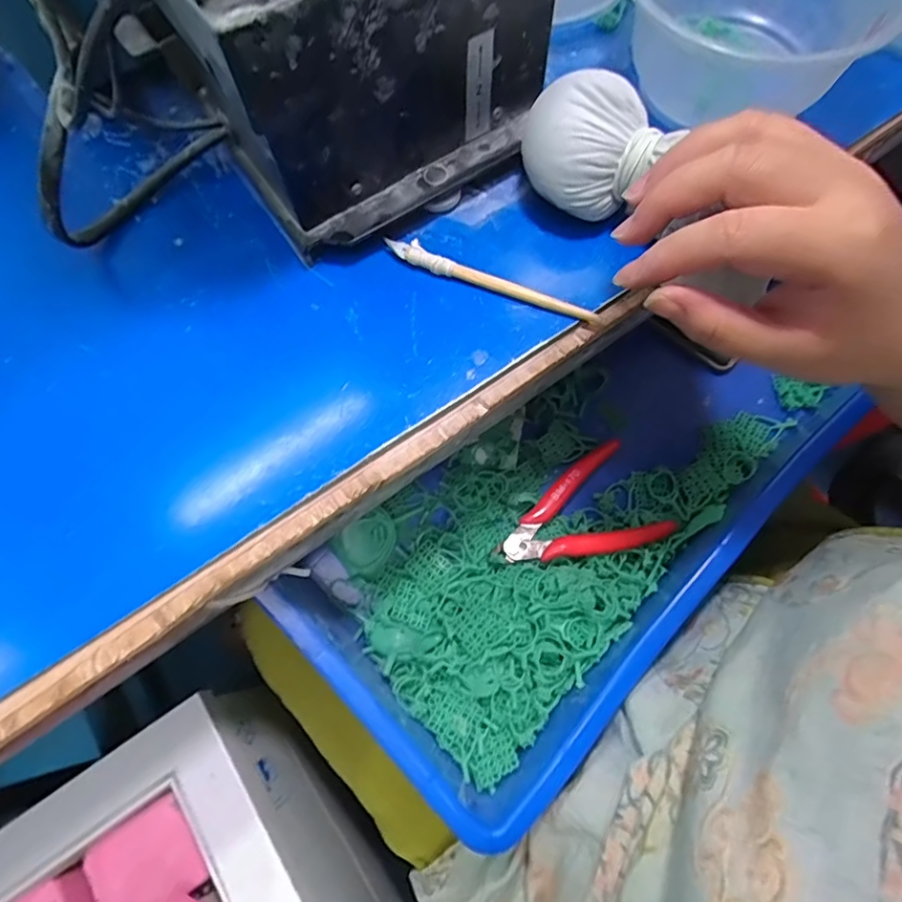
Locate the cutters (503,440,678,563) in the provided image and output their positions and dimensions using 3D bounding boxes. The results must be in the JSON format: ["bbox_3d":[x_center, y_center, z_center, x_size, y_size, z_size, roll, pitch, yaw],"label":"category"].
[{"bbox_3d":[0.085,0.042,0.369,0.108,0.012,0.074,-22,71,-7],"label":"cutters"}]

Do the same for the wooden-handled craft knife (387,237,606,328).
[{"bbox_3d":[0.020,-0.084,0.269,0.114,0.008,0.014,27,73,10],"label":"wooden-handled craft knife"}]

